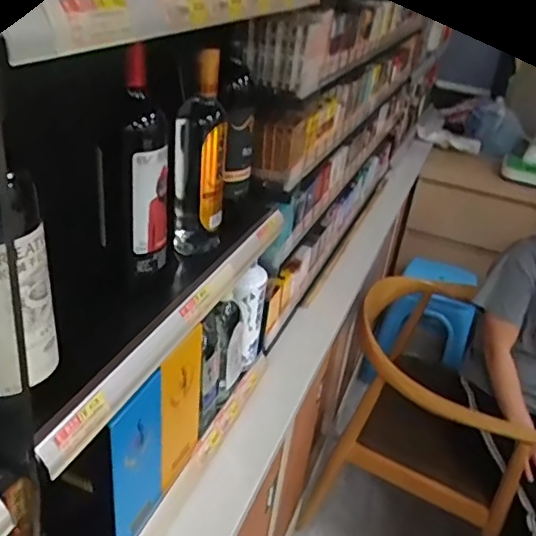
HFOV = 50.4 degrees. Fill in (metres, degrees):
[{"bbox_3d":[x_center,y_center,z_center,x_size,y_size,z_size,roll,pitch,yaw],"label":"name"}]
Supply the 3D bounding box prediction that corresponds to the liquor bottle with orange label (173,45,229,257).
[{"bbox_3d":[-0.081,-0.137,0.706,0.063,0.253,0.077,5,30,-4],"label":"liquor bottle with orange label"}]

